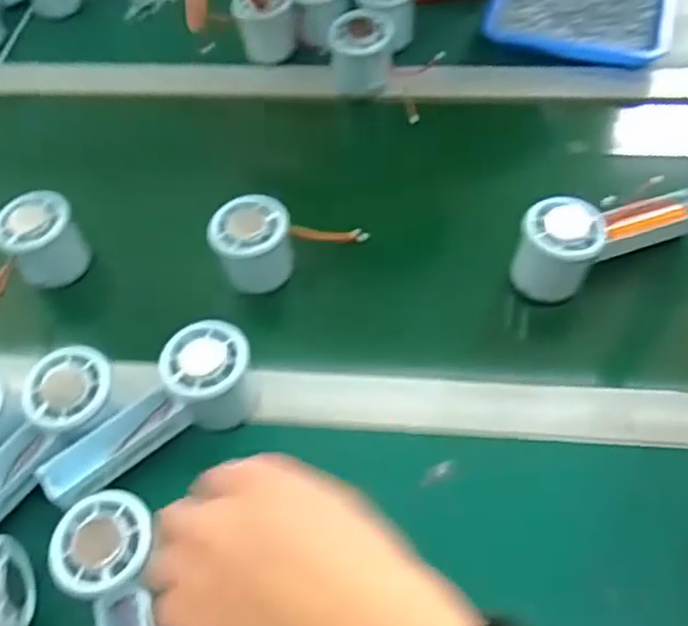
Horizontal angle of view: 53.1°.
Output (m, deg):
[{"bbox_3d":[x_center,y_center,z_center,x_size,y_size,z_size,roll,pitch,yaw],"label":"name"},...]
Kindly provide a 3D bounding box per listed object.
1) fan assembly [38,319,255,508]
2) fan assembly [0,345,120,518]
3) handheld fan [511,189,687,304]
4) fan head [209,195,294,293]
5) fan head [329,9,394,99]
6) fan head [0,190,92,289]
[{"bbox_3d":[-0.131,0.067,0.464,0.149,0.056,0.054,-31,60,-15],"label":"fan assembly"},{"bbox_3d":[-0.214,0.089,0.451,0.056,0.046,0.150,36,67,22],"label":"fan assembly"},{"bbox_3d":[0.202,-0.065,0.523,0.148,0.074,0.051,-24,59,-11],"label":"handheld fan"},{"bbox_3d":[-0.070,-0.053,0.542,0.058,0.056,0.054,-7,57,0],"label":"fan head"},{"bbox_3d":[0.016,-0.244,0.652,0.059,0.056,0.054,5,58,7],"label":"fan head"},{"bbox_3d":[-0.244,-0.059,0.560,0.057,0.062,0.046,-25,59,-12],"label":"fan head"}]

